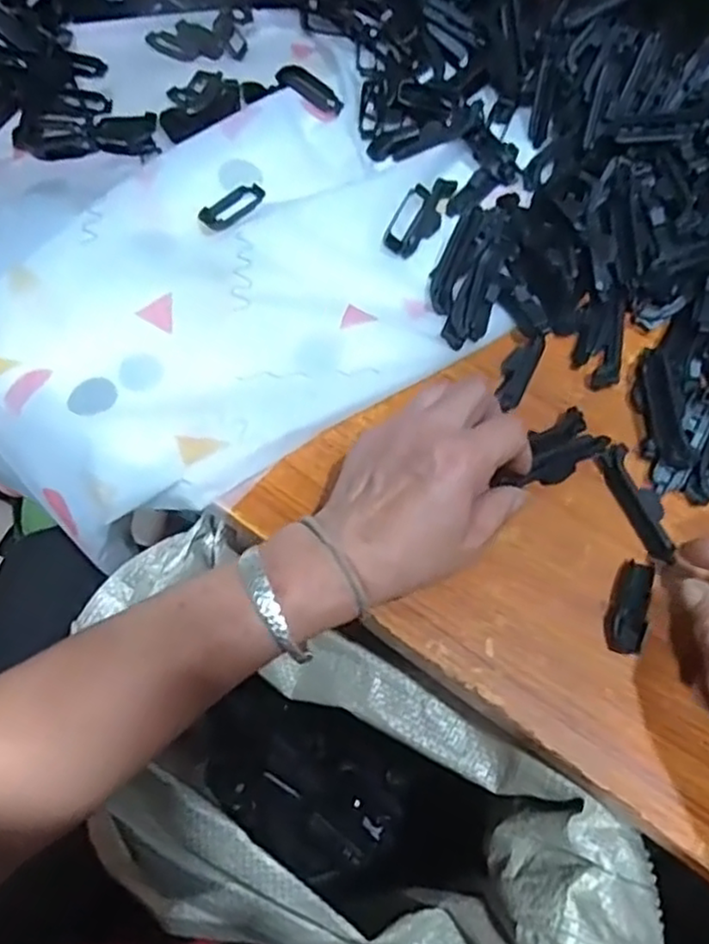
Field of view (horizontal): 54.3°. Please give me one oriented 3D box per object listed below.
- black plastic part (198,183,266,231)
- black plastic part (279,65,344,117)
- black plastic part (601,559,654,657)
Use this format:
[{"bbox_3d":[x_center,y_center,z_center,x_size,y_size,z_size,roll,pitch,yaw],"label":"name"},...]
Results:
[{"bbox_3d":[-0.086,-0.193,0.497,0.022,0.011,0.055,36,71,17],"label":"black plastic part"},{"bbox_3d":[-0.034,-0.303,0.546,0.057,0.004,0.023,37,72,2],"label":"black plastic part"},{"bbox_3d":[0.153,0.075,0.384,0.021,0.006,0.052,21,67,11],"label":"black plastic part"}]

